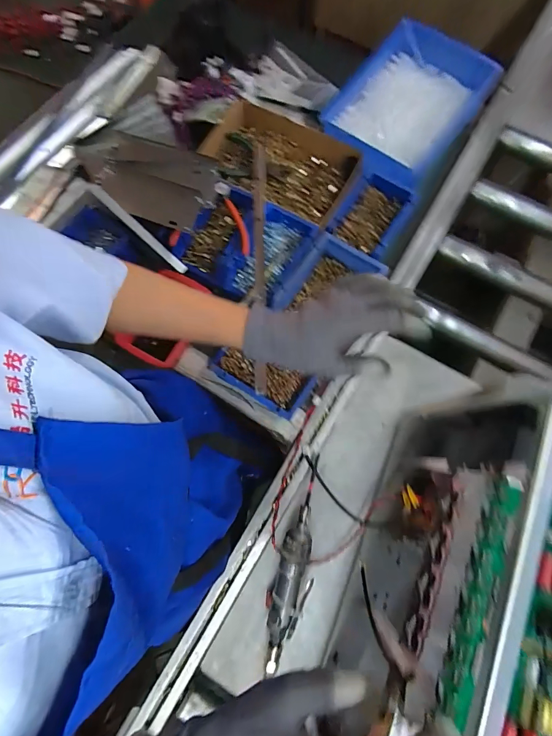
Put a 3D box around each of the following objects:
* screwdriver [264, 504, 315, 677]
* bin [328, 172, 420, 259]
[{"bbox_3d":[0.026,0.307,0.537,0.056,0.047,0.186,17,79,5],"label":"screwdriver"},{"bbox_3d":[0.161,-0.252,0.621,0.102,0.059,0.140,29,80,7],"label":"bin"}]

